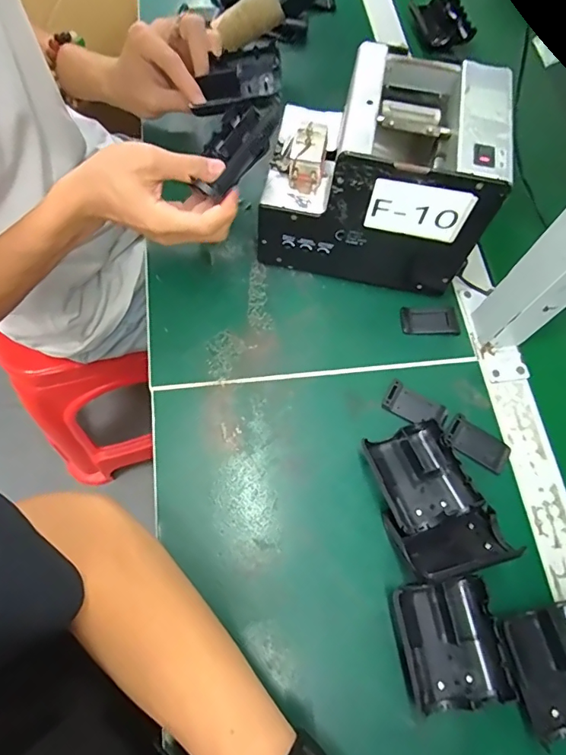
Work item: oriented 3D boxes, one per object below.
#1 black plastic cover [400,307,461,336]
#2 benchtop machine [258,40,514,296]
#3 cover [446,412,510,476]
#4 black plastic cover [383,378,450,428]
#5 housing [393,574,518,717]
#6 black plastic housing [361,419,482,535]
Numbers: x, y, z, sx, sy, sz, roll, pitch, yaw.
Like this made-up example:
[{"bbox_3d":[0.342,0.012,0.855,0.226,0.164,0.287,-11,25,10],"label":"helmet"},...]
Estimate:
[{"bbox_3d":[0.141,-0.055,0.452,0.056,0.004,0.028,1,69,-1],"label":"black plastic cover"},{"bbox_3d":[0.081,-0.180,0.421,0.176,0.148,0.133,10,69,2],"label":"benchtop machine"},{"bbox_3d":[0.168,0.057,0.406,0.056,0.004,0.032,33,71,11],"label":"cover"},{"bbox_3d":[0.116,0.027,0.416,0.055,0.004,0.031,30,71,10],"label":"black plastic cover"},{"bbox_3d":[0.116,0.186,0.335,0.069,0.027,0.077,-10,69,-6],"label":"housing"},{"bbox_3d":[0.107,0.078,0.377,0.066,0.032,0.077,-18,70,-9],"label":"black plastic housing"}]

